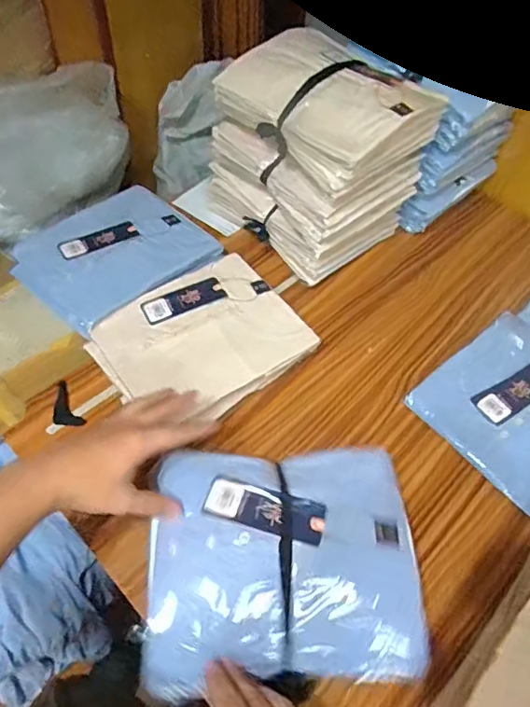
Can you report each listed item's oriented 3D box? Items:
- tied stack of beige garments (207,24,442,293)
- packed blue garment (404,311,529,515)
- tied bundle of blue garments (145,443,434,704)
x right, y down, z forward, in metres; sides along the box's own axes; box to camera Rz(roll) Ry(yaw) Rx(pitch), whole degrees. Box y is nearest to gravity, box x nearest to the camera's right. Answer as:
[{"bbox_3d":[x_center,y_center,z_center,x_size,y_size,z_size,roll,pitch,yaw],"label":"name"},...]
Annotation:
[{"bbox_3d":[0.079,-0.296,0.801,0.215,0.274,0.267,-34,63,-25],"label":"tied stack of beige garments"},{"bbox_3d":[0.344,0.066,0.704,0.234,0.029,0.207,-33,62,-23],"label":"packed blue garment"},{"bbox_3d":[0.017,0.201,0.515,0.250,0.054,0.212,-1,54,-2],"label":"tied bundle of blue garments"}]

